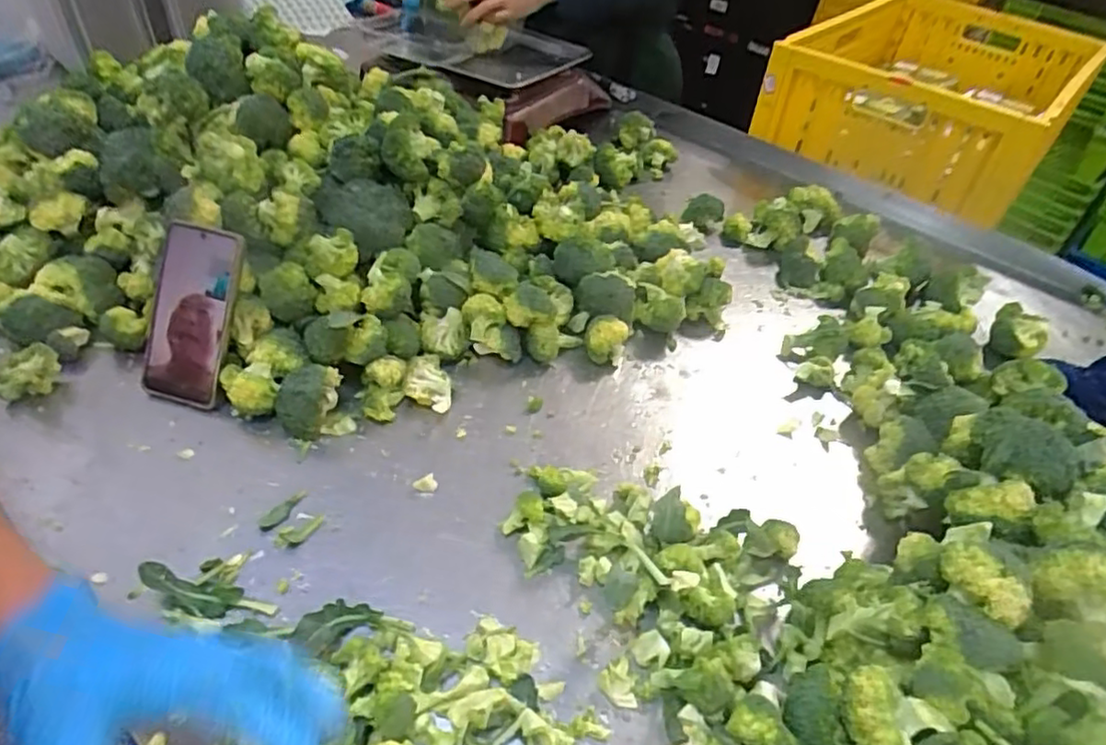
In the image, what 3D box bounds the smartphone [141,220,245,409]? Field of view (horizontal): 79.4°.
[{"bbox_3d":[-0.343,-0.054,0.630,0.080,0.166,0.015,15,6,9],"label":"smartphone"}]

